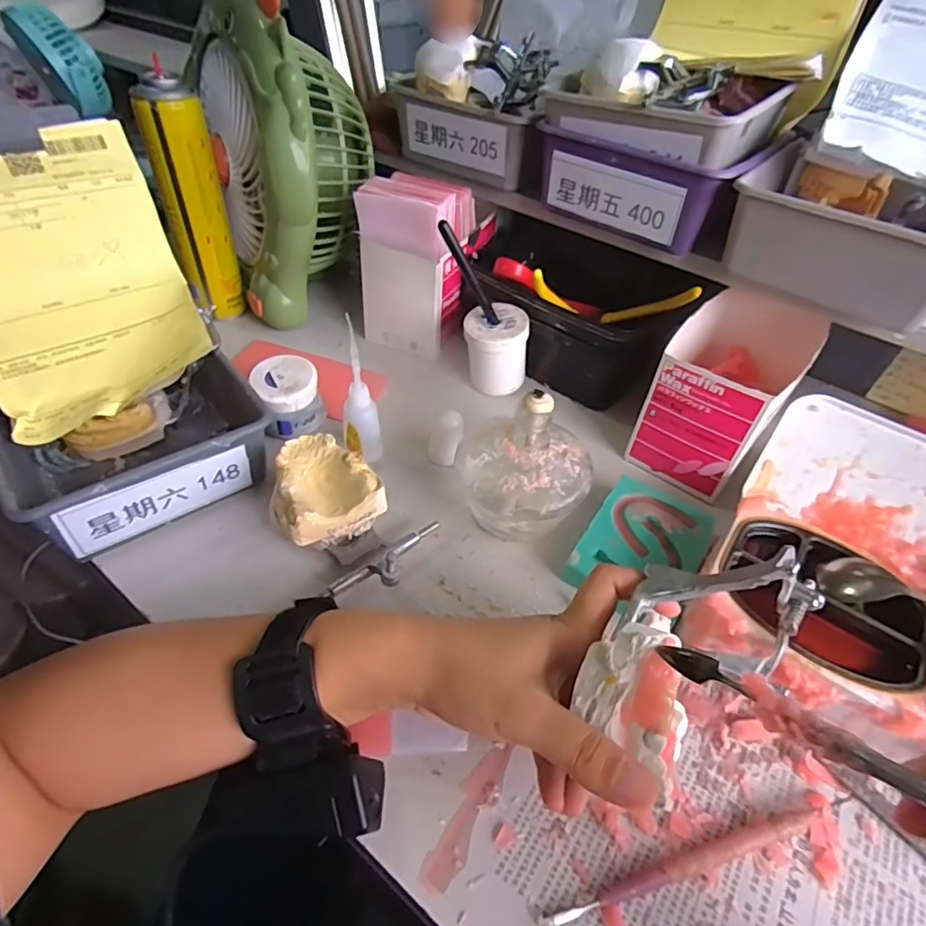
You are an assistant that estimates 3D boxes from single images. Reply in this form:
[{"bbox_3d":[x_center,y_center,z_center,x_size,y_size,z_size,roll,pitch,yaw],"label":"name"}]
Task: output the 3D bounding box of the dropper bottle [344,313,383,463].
[{"bbox_3d":[-0.076,-0.046,0.402,0.026,0.114,0.022,-11,47,-15],"label":"dropper bottle"}]

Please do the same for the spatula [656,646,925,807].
[{"bbox_3d":[0.130,0.090,0.137,0.011,0.009,0.183,-27,25,-27],"label":"spatula"}]

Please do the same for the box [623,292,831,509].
[{"bbox_3d":[0.221,-0.066,0.451,0.088,0.094,0.172,29,50,23],"label":"box"}]

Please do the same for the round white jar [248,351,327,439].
[{"bbox_3d":[-0.139,-0.054,0.432,0.048,0.043,0.049,2,45,-2],"label":"round white jar"}]

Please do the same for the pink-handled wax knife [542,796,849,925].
[{"bbox_3d":[0.118,0.187,0.261,0.164,0.008,0.011,-10,47,-14],"label":"pink-handled wax knife"}]

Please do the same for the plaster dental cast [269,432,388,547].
[{"bbox_3d":[-0.096,0.023,0.370,0.067,0.052,0.066,-19,50,-22],"label":"plaster dental cast"}]

